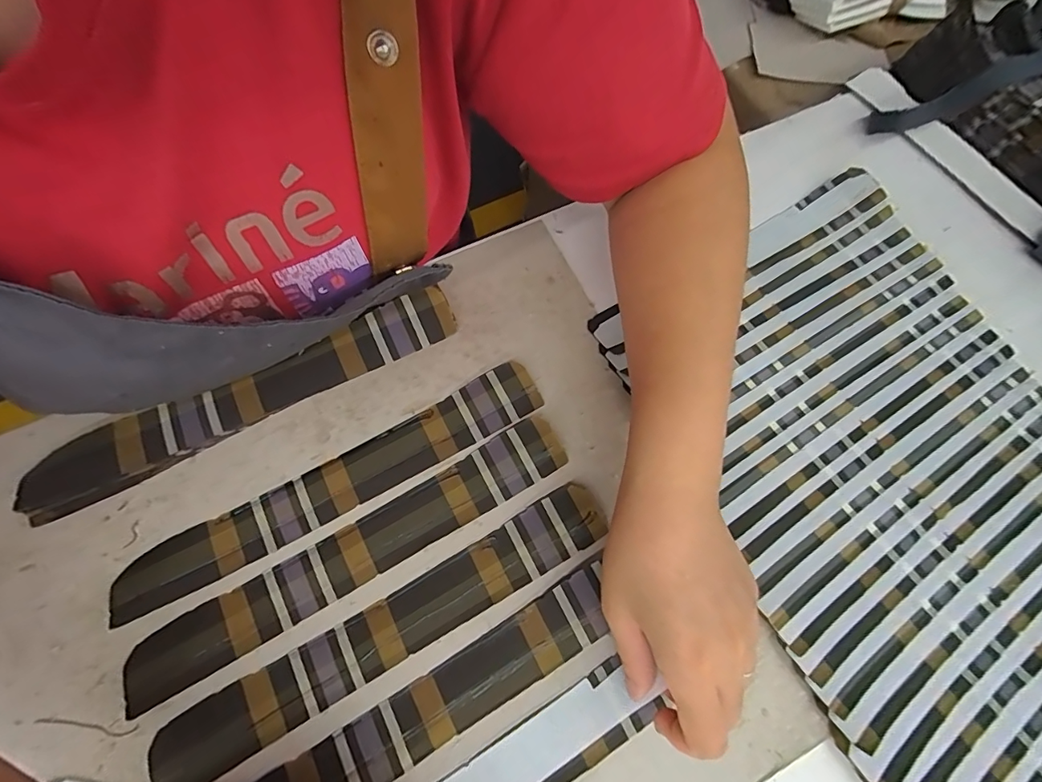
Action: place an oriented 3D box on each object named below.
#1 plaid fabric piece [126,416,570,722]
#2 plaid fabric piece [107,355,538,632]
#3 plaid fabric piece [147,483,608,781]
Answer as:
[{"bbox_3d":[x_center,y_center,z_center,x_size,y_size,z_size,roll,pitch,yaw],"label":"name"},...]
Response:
[{"bbox_3d":[-0.091,0.091,0.277,0.256,0.009,0.036,-29,76,-12],"label":"plaid fabric piece"},{"bbox_3d":[-0.107,0.053,0.288,0.258,0.012,0.036,-28,72,-12],"label":"plaid fabric piece"},{"bbox_3d":[-0.068,0.131,0.266,0.259,0.008,0.036,-28,72,-12],"label":"plaid fabric piece"}]

